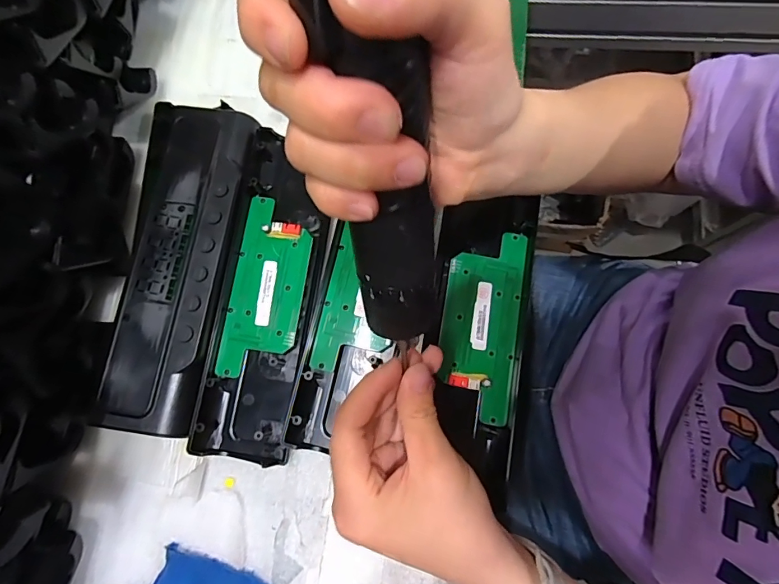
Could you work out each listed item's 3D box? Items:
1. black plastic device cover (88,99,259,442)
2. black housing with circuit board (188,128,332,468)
[{"bbox_3d":[-0.158,-0.027,0.323,0.083,0.023,0.244,7,79,5],"label":"black plastic device cover"},{"bbox_3d":[-0.090,0.000,0.327,0.067,0.018,0.236,8,79,5],"label":"black housing with circuit board"}]

